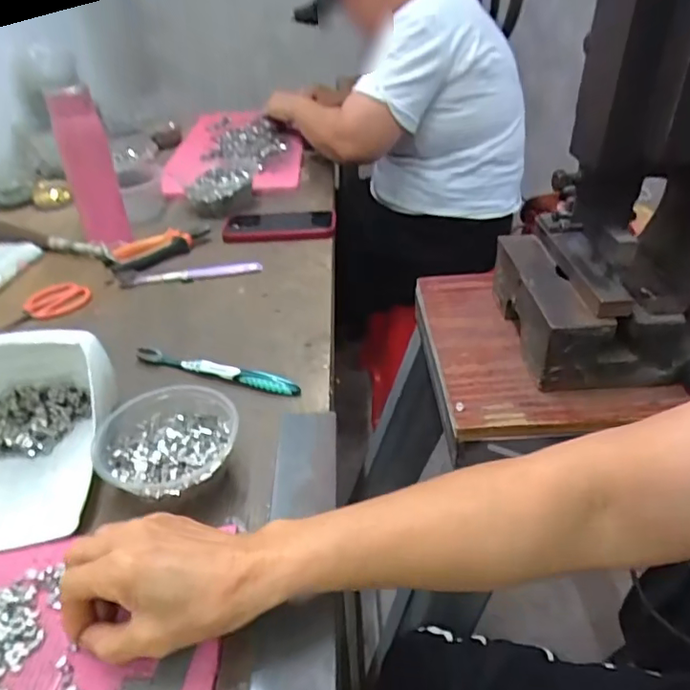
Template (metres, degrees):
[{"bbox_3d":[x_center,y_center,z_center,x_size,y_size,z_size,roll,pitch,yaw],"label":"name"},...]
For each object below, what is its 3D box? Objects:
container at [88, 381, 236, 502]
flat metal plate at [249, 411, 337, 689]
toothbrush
[{"bbox_3d":[-0.137,0.084,0.432,0.103,0.051,0.101,-3,35,2],"label":"container"},{"bbox_3d":[-0.031,0.135,0.397,0.051,0.010,0.247,-11,37,8],"label":"flat metal plate"},{"bbox_3d":[-0.130,0.022,0.549,0.182,0.015,0.010,10,38,19],"label":"toothbrush"}]

